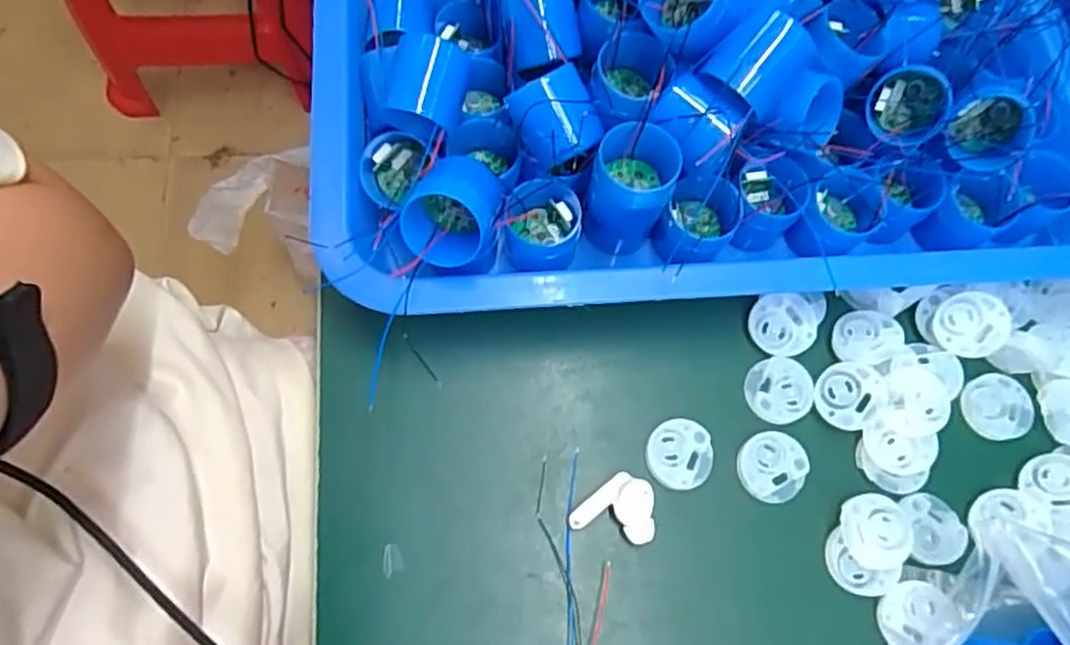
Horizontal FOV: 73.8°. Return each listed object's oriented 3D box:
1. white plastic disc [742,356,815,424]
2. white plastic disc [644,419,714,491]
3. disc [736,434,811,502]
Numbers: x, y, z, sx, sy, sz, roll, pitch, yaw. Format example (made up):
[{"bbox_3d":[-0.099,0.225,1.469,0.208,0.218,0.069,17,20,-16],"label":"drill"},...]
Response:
[{"bbox_3d":[0.097,0.026,0.282,0.026,0.004,0.026,1,70,-3],"label":"white plastic disc"},{"bbox_3d":[0.055,0.050,0.272,0.025,0.005,0.026,1,70,-3],"label":"white plastic disc"},{"bbox_3d":[0.091,0.055,0.272,0.027,0.004,0.025,1,70,-3],"label":"disc"}]

